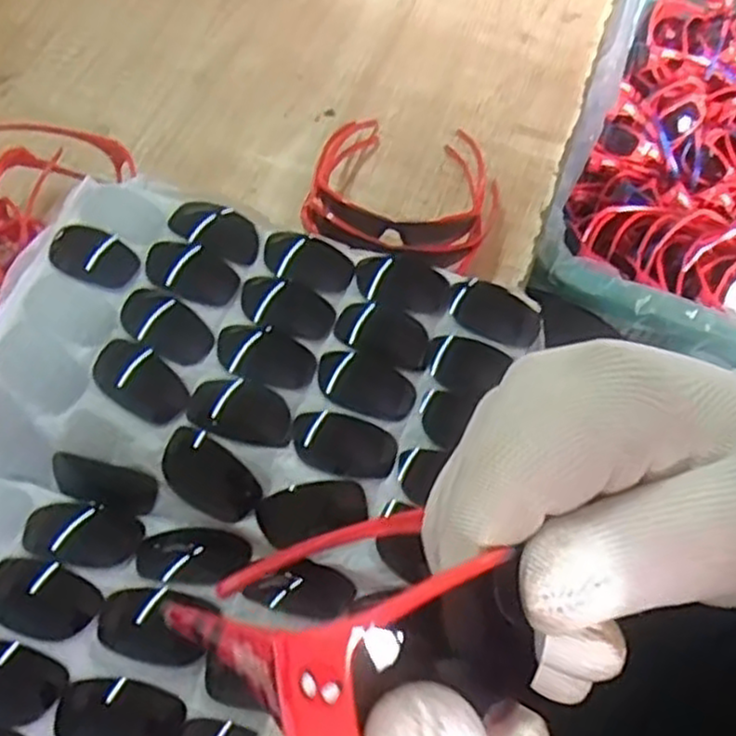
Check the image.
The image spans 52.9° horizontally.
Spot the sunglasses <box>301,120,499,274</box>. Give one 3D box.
[{"bbox_3d":[0.031,-0.138,0.569,0.137,0.052,0.150,12,65,4],"label":"sunglasses"}]

